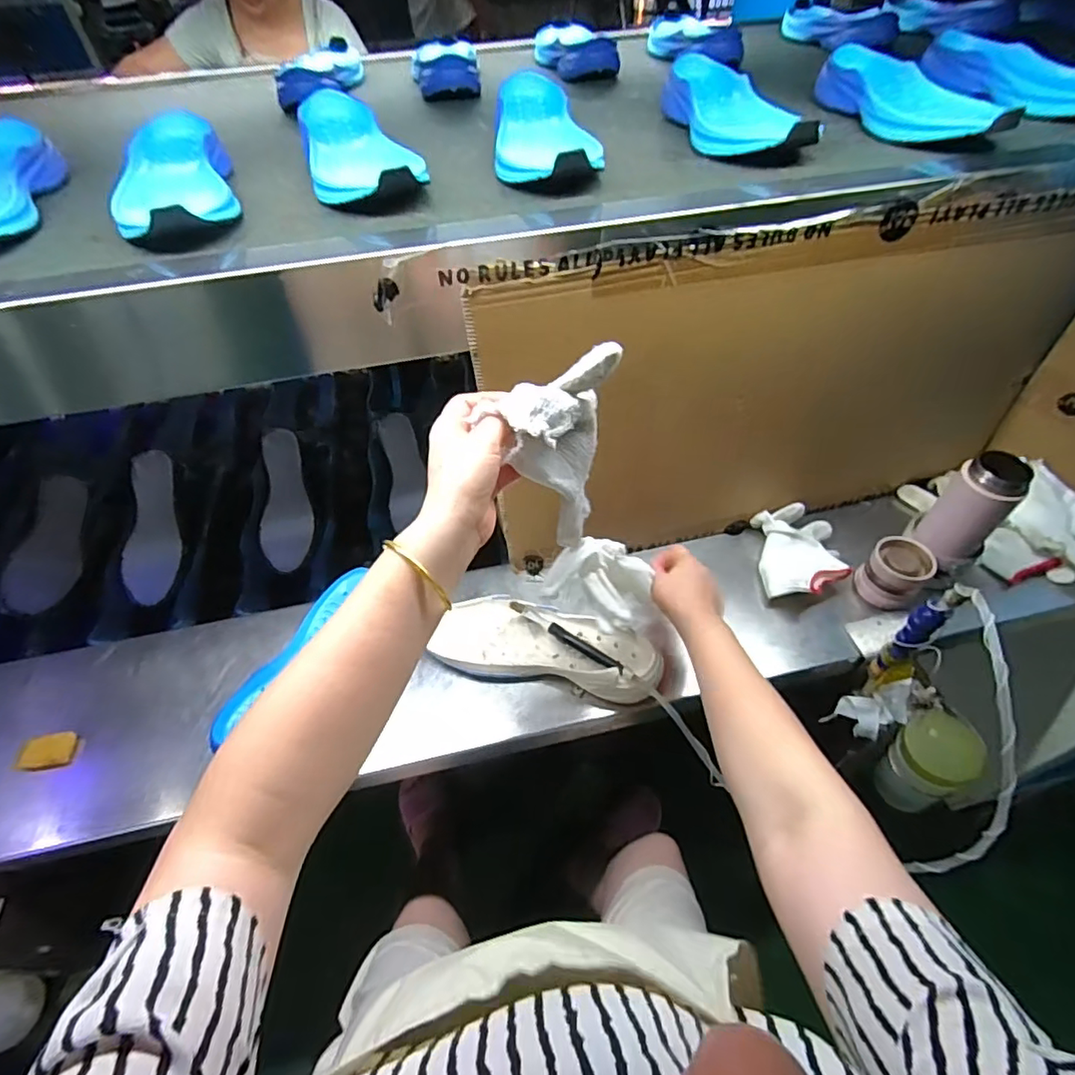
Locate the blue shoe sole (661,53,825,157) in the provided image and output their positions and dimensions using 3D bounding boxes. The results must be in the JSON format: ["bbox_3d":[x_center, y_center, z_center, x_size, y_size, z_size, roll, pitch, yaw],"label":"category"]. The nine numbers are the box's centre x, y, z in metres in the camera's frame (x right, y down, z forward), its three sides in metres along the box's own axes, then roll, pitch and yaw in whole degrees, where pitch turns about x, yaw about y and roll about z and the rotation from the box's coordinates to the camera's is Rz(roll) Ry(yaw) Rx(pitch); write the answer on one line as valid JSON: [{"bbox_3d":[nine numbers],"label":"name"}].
[{"bbox_3d":[0.197,-0.444,0.577,0.082,0.045,0.258,-8,49,-5],"label":"blue shoe sole"}]

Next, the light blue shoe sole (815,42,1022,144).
[{"bbox_3d":[0.380,-0.461,0.582,0.079,0.042,0.239,-9,49,-6],"label":"light blue shoe sole"}]

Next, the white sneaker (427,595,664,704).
[{"bbox_3d":[0.005,0.129,0.654,0.274,0.059,0.102,12,51,12],"label":"white sneaker"}]

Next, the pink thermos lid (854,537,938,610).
[{"bbox_3d":[0.432,0.042,0.675,0.068,0.057,0.064,-1,49,1],"label":"pink thermos lid"}]

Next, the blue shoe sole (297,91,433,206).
[{"bbox_3d":[-0.177,-0.382,0.544,0.093,0.046,0.228,-16,50,-11],"label":"blue shoe sole"}]

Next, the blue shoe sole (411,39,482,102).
[{"bbox_3d":[-0.128,-0.675,0.784,0.090,0.052,0.251,-5,49,-2],"label":"blue shoe sole"}]

